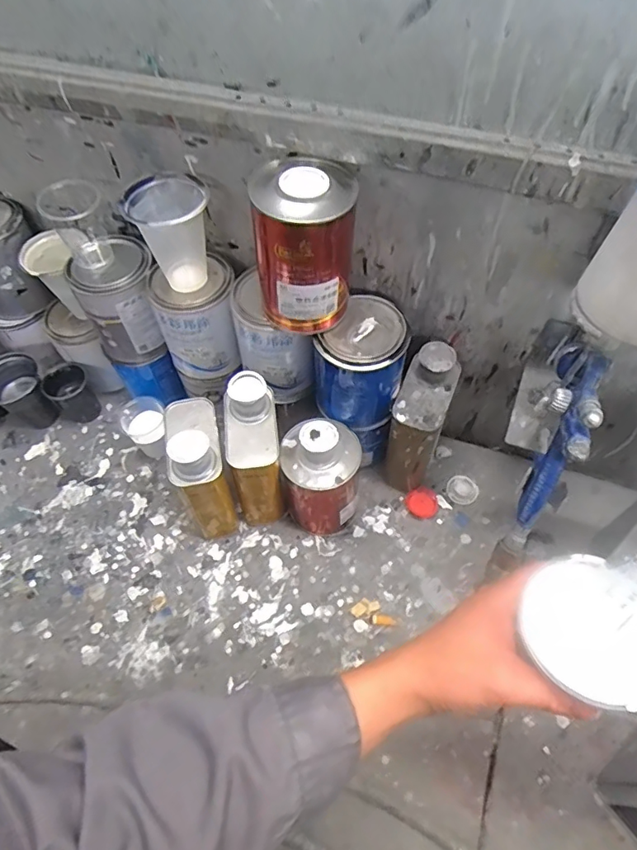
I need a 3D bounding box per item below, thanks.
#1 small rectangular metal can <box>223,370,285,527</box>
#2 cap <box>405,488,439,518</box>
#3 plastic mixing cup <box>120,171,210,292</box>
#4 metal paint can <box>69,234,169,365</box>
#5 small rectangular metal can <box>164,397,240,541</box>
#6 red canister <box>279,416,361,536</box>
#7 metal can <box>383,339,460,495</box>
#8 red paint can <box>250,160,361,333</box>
[{"bbox_3d":[-0.089,0.038,0.666,0.077,0.215,0.115,-8,58,-4],"label":"small rectangular metal can"},{"bbox_3d":[0.147,0.110,0.719,0.043,0.009,0.041,0,58,1],"label":"cap"},{"bbox_3d":[-0.160,-0.206,0.579,0.086,0.117,0.083,-9,58,-5],"label":"plastic mixing cup"},{"bbox_3d":[-0.261,-0.162,0.687,0.098,0.140,0.102,-22,60,-13],"label":"metal paint can"},{"bbox_3d":[-0.151,0.054,0.657,0.075,0.210,0.121,-4,58,-2],"label":"small rectangular metal can"},{"bbox_3d":[0.002,0.065,0.663,0.097,0.180,0.099,-7,58,-4],"label":"red canister"},{"bbox_3d":[0.132,0.001,0.680,0.071,0.210,0.106,19,60,12],"label":"metal can"},{"bbox_3d":[-0.013,-0.179,0.522,0.096,0.147,0.092,0,58,1],"label":"red paint can"}]

